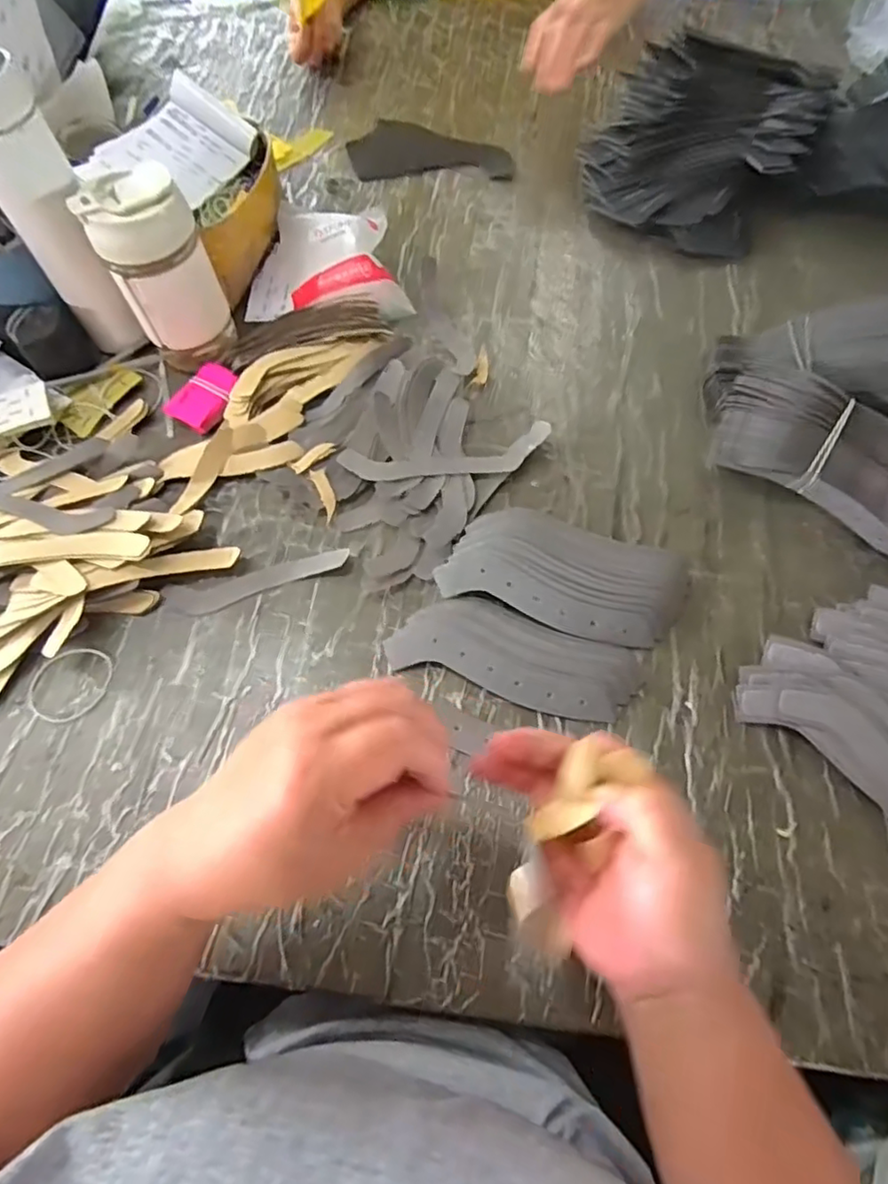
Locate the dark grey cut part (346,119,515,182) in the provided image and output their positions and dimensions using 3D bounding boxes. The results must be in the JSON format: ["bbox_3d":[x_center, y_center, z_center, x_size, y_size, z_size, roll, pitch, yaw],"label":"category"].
[{"bbox_3d":[-0.016,-0.533,0.743,0.196,0.007,0.099,2,68,4],"label":"dark grey cut part"}]

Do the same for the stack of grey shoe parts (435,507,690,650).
[{"bbox_3d":[0.092,-0.016,0.469,0.176,0.020,0.086,17,67,11],"label":"stack of grey shoe parts"}]

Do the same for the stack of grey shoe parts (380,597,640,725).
[{"bbox_3d":[0.051,0.044,0.449,0.175,0.013,0.070,15,67,10],"label":"stack of grey shoe parts"}]

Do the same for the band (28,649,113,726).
[{"bbox_3d":[-0.280,0.068,0.457,0.055,0.007,0.059,21,68,6],"label":"band"}]

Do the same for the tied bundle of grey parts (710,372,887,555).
[{"bbox_3d":[0.297,-0.108,0.476,0.177,0.056,0.095,30,70,16],"label":"tied bundle of grey parts"}]

